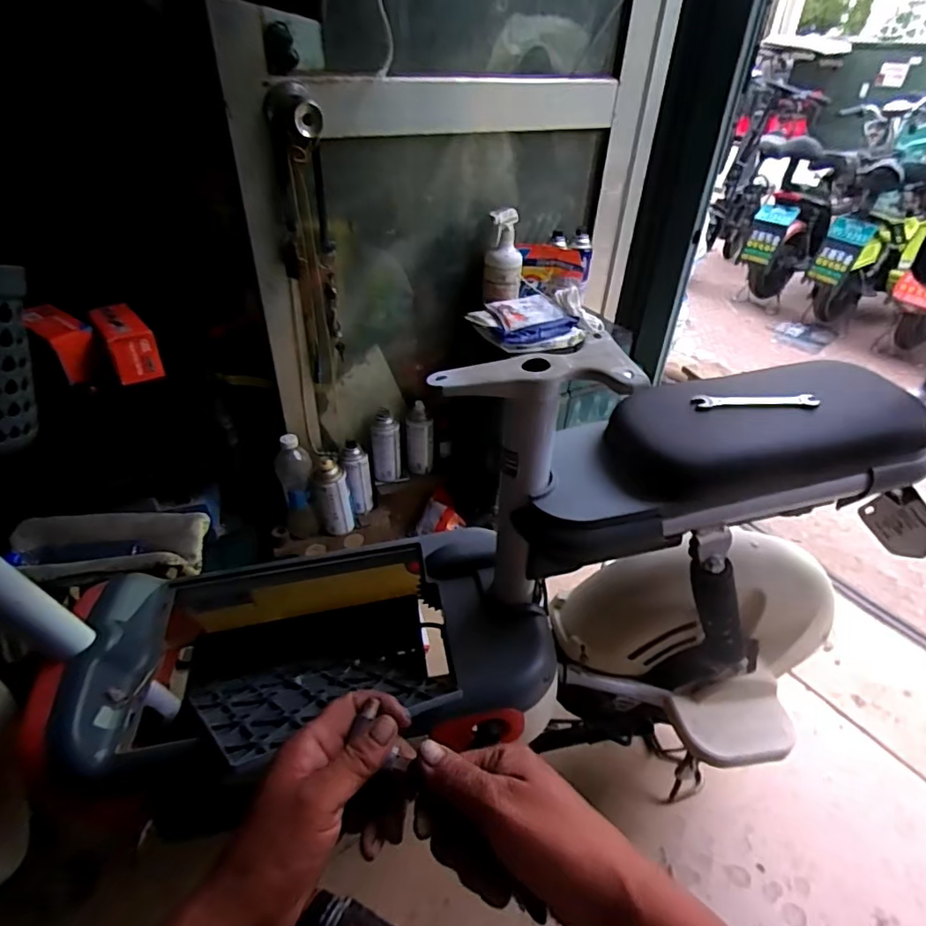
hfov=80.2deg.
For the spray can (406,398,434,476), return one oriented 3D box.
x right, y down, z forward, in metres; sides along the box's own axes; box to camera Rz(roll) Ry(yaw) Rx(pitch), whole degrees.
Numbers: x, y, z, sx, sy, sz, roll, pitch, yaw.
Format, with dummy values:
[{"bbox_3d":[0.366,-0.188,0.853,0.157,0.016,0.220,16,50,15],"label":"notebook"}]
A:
[{"bbox_3d":[-0.093,-0.051,1.195,0.058,0.144,0.055,-1,38,-4],"label":"spray can"}]

